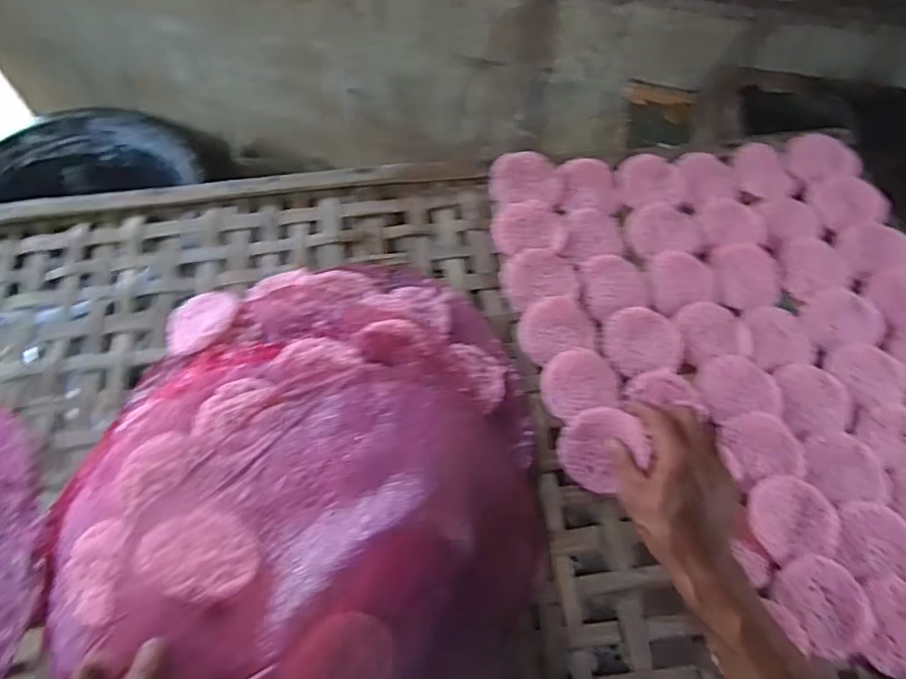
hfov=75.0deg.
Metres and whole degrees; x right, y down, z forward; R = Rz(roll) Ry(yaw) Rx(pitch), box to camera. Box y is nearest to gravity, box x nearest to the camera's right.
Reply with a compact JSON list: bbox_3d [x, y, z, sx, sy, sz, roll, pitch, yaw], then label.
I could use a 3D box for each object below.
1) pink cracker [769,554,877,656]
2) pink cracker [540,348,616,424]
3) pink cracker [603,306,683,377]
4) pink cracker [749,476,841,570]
[{"bbox_3d":[0.324,0.230,0.514,0.069,0.005,0.078,-25,65,-13],"label":"pink cracker"},{"bbox_3d":[0.125,0.042,0.587,0.074,0.004,0.070,0,62,-1],"label":"pink cracker"},{"bbox_3d":[0.197,0.000,0.615,0.078,0.006,0.074,0,62,-1],"label":"pink cracker"},{"bbox_3d":[0.311,0.162,0.541,0.079,0.008,0.071,-9,63,-5],"label":"pink cracker"}]

